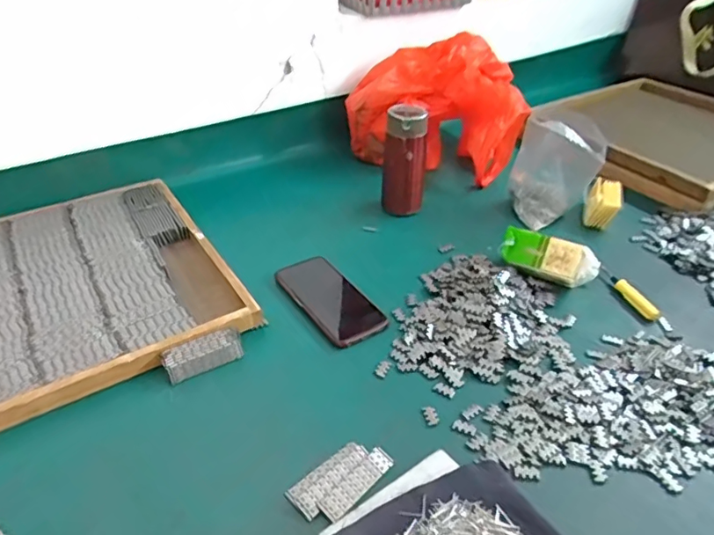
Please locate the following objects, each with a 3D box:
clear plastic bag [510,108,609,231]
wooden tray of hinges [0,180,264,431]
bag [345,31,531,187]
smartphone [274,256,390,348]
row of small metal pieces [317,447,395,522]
[{"bbox_3d":[0.306,-0.149,0.831,0.127,0.174,0.101,15,38,19],"label":"clear plastic bag"},{"bbox_3d":[-0.381,0.027,0.677,0.402,0.034,0.414,-19,42,-27],"label":"wooden tray of hinges"},{"bbox_3d":[0.139,-0.280,0.962,0.300,0.203,0.154,16,40,17],"label":"bag"},{"bbox_3d":[-0.034,0.035,0.680,0.078,0.012,0.157,-22,43,-30],"label":"smartphone"},{"bbox_3d":[0.001,0.192,0.480,0.023,0.007,0.081,29,44,30],"label":"row of small metal pieces"}]

